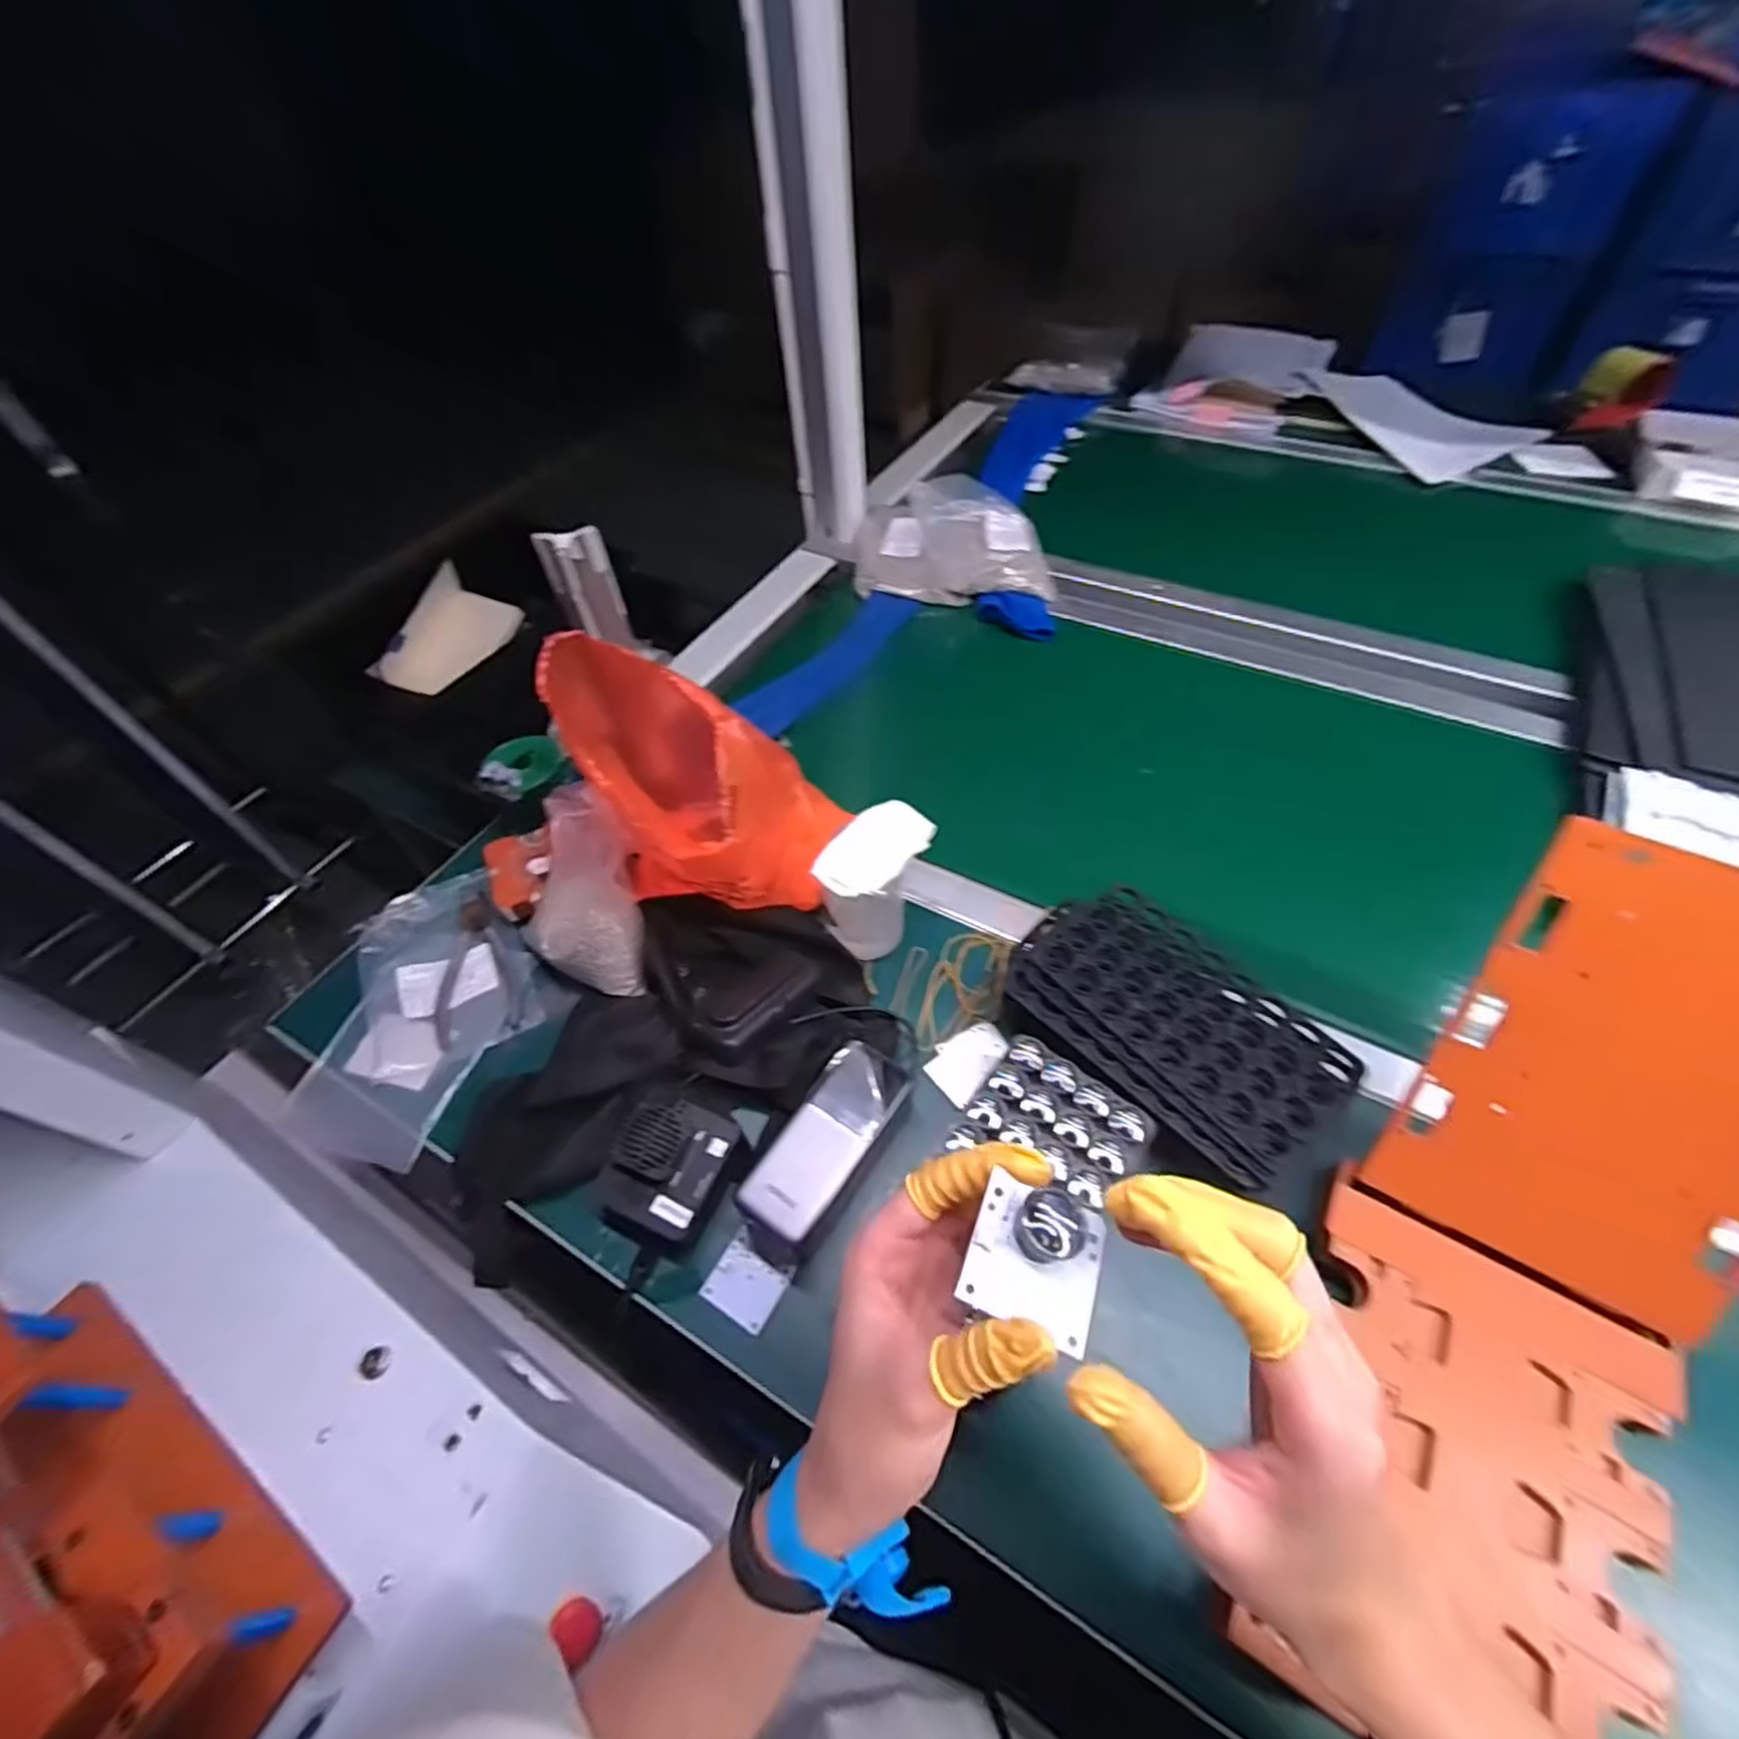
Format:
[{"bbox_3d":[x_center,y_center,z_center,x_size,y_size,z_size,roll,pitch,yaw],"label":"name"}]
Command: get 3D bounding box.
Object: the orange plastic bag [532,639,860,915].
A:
[{"bbox_3d":[-0.131,-0.072,0.590,0.204,0.197,0.143,30,60,24],"label":"orange plastic bag"}]

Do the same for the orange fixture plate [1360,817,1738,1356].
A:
[{"bbox_3d":[0.407,0.114,0.392,0.167,0.234,0.013,24,18,21],"label":"orange fixture plate"}]

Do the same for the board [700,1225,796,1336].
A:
[{"bbox_3d":[-0.077,0.263,0.473,0.046,0.004,0.043,24,58,20],"label":"board"}]

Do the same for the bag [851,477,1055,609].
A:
[{"bbox_3d":[0.102,-0.409,0.924,0.257,0.085,0.157,8,54,10],"label":"bag"}]

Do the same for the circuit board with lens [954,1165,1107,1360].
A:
[{"bbox_3d":[0.058,0.132,0.253,0.042,0.018,0.044,17,56,16],"label":"circuit board with lens"}]

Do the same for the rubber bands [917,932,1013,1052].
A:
[{"bbox_3d":[0.076,0.098,0.590,0.056,0.011,0.111,14,55,14],"label":"rubber bands"}]

